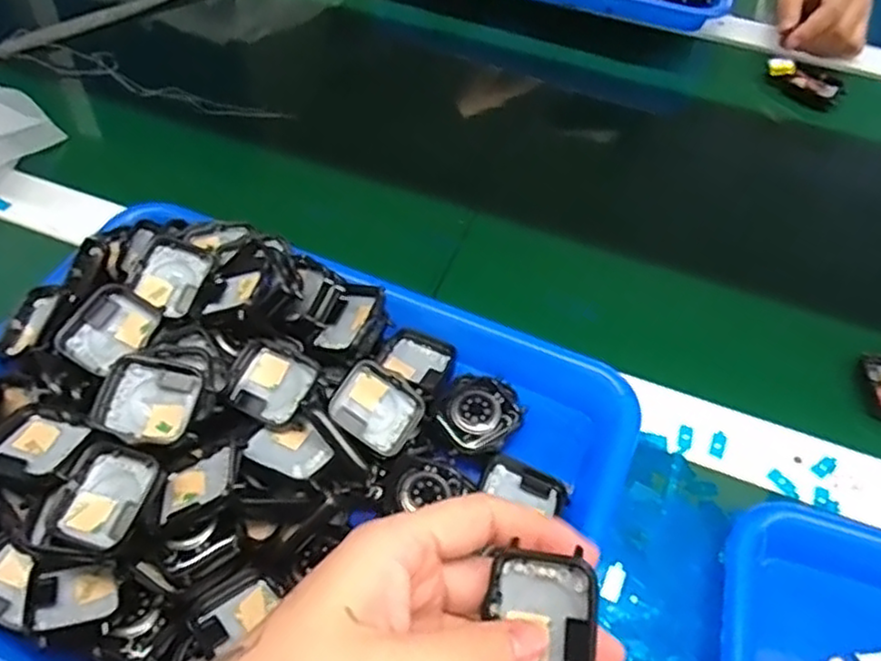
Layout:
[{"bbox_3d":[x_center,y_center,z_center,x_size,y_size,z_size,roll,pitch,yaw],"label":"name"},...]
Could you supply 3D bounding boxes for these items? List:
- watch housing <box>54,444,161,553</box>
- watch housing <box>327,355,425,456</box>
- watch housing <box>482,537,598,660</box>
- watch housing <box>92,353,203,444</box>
[{"bbox_3d":[-0.140,0.071,0.294,0.035,0.013,0.042,14,55,8],"label":"watch housing"},{"bbox_3d":[-0.032,0.039,0.346,0.043,0.007,0.036,39,78,-7],"label":"watch housing"},{"bbox_3d":[0.036,0.099,0.238,0.036,0.008,0.042,2,82,28],"label":"watch housing"},{"bbox_3d":[-0.129,0.031,0.307,0.039,0.015,0.036,15,55,8],"label":"watch housing"}]

